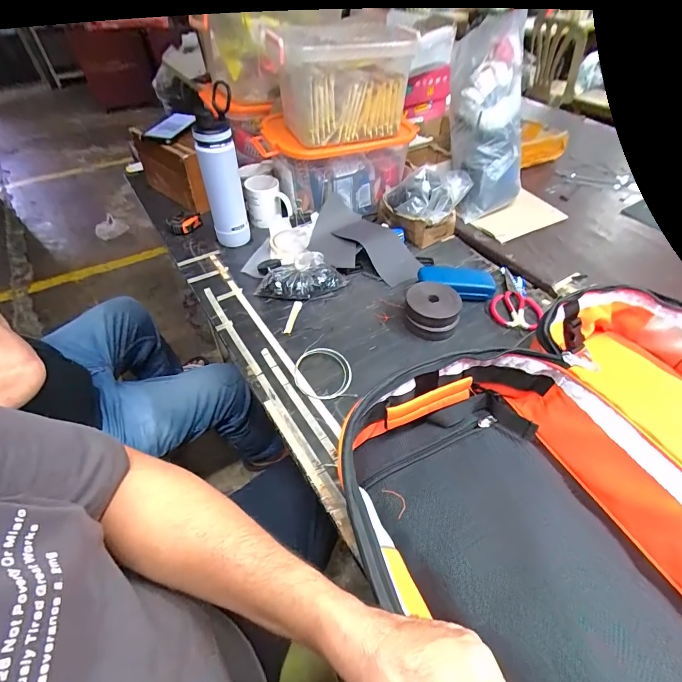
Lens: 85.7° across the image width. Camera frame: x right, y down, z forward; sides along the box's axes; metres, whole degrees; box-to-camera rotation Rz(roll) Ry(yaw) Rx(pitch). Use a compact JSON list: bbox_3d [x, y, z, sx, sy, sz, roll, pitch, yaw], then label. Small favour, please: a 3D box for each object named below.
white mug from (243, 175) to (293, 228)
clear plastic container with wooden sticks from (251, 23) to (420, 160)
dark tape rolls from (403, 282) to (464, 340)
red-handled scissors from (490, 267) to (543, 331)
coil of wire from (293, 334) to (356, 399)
[{"bbox_3d":[-0.173,-0.318,0.859,0.088,0.089,0.111,-23,52,-19],"label":"white mug"},{"bbox_3d":[-0.020,-0.527,0.774,0.324,0.201,0.216,-22,52,-18],"label":"clear plastic container with wooden sticks"},{"bbox_3d":[0.166,-0.057,0.672,0.094,0.052,0.095,4,48,4],"label":"dark tape rolls"},{"bbox_3d":[0.348,-0.092,0.745,0.091,0.018,0.176,7,49,7],"label":"red-handled scissors"},{"bbox_3d":[-0.033,0.040,0.613,0.092,0.010,0.134,-8,49,-7],"label":"coil of wire"}]

